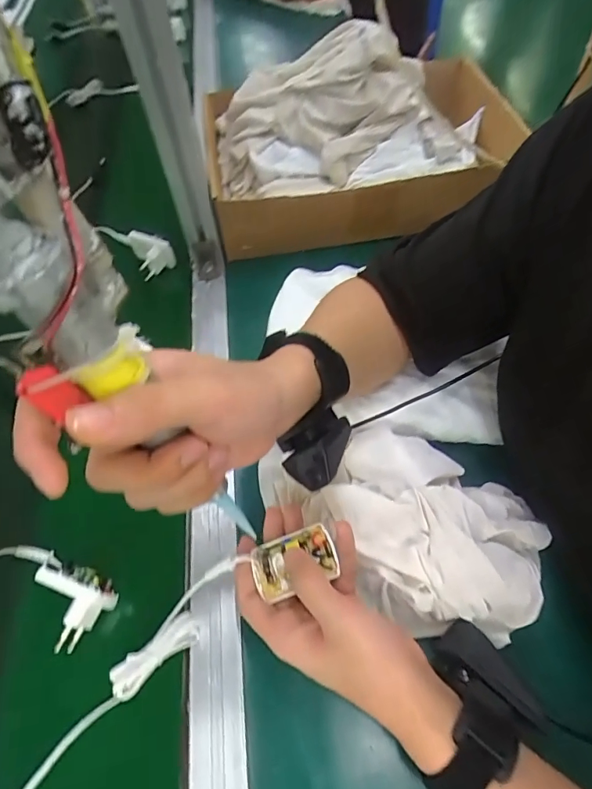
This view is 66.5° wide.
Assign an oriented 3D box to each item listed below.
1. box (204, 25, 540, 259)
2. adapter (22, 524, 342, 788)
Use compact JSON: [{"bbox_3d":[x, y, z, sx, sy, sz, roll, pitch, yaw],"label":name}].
[{"bbox_3d":[0.078,-0.348,0.593,0.398,0.165,0.277,-12,55,4],"label":"box"},{"bbox_3d":[-0.102,0.199,0.320,0.314,0.032,0.060,-42,64,-5],"label":"adapter"}]

